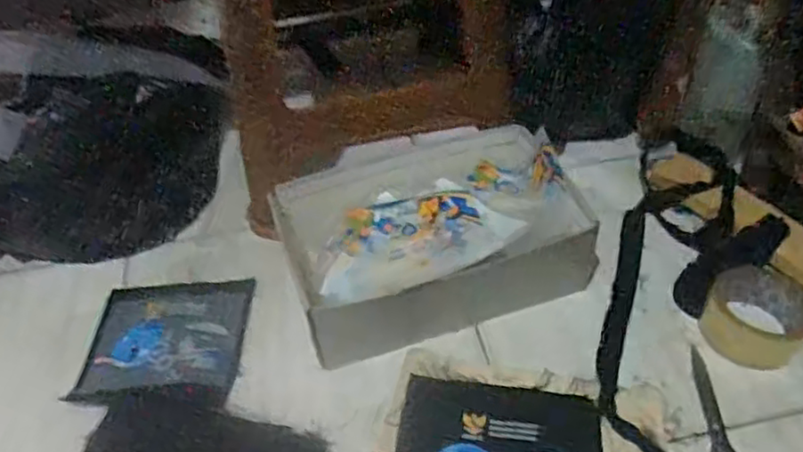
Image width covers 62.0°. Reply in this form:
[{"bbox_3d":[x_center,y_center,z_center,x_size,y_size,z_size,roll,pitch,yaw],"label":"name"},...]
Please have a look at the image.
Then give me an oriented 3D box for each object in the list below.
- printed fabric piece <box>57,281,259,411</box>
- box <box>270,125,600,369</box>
[{"bbox_3d":[-0.260,0.124,0.742,0.169,0.015,0.162,2,42,3],"label":"printed fabric piece"},{"bbox_3d":[0.035,0.010,0.743,0.325,0.085,0.218,-15,47,-8],"label":"box"}]

